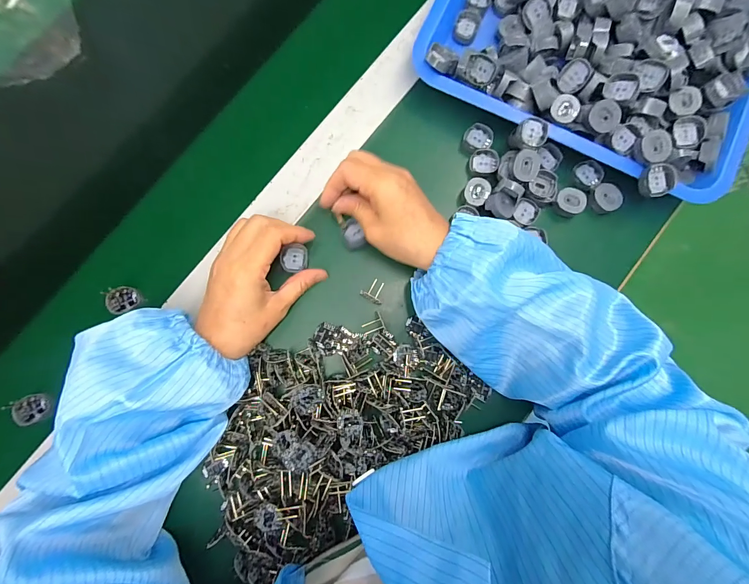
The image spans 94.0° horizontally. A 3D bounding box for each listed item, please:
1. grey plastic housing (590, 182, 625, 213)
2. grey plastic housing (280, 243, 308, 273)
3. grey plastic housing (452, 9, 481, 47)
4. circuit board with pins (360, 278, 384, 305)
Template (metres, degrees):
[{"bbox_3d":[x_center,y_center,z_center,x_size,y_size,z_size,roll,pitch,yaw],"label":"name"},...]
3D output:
[{"bbox_3d":[0.235,-0.095,0.355,0.027,0.010,0.028,-27,85,-4],"label":"grey plastic housing"},{"bbox_3d":[-0.078,-0.031,0.339,0.027,0.010,0.026,3,72,-22],"label":"grey plastic housing"},{"bbox_3d":[0.097,-0.280,0.368,0.024,0.012,0.032,20,84,0],"label":"grey plastic housing"},{"bbox_3d":[0.000,-0.001,0.344,0.023,0.011,0.023,27,84,1],"label":"circuit board with pins"}]

